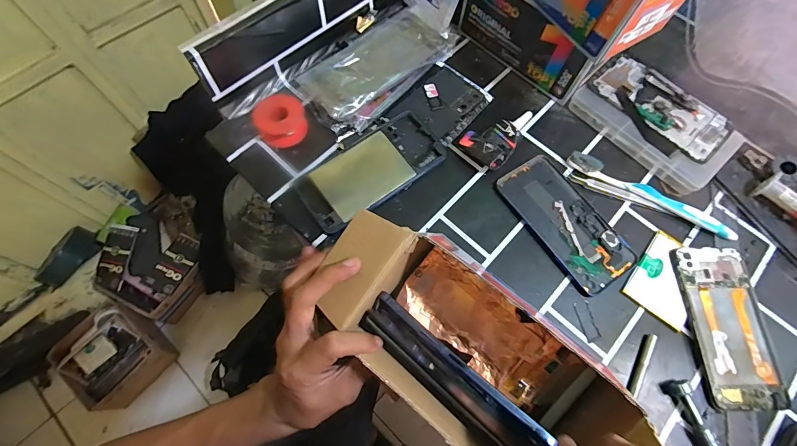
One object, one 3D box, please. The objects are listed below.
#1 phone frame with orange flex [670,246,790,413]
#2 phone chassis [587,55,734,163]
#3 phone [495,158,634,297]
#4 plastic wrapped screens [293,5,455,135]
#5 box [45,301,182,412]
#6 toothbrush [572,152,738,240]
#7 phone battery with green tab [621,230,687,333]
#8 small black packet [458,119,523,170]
[{"bbox_3d":[0.316,0.098,0.367,0.072,0.011,0.150,1,68,-1],"label":"phone frame with orange flex"},{"bbox_3d":[0.297,-0.134,0.436,0.081,0.009,0.152,-40,73,-13],"label":"phone chassis"},{"bbox_3d":[0.178,-0.002,0.406,0.075,0.004,0.153,-31,72,-13],"label":"phone"},{"bbox_3d":[-0.022,-0.194,0.456,0.100,0.031,0.192,43,73,14],"label":"plastic wrapped screens"},{"bbox_3d":[-0.724,0.342,0.989,0.209,0.144,0.201,38,71,13],"label":"box"},{"bbox_3d":[0.274,-0.030,0.413,0.185,0.015,0.014,29,70,9],"label":"toothbrush"},{"bbox_3d":[0.273,0.055,0.382,0.059,0.004,0.086,38,72,12],"label":"phone battery with green tab"},{"bbox_3d":[0.105,-0.091,0.427,0.049,0.024,0.058,43,73,14],"label":"small black packet"}]

